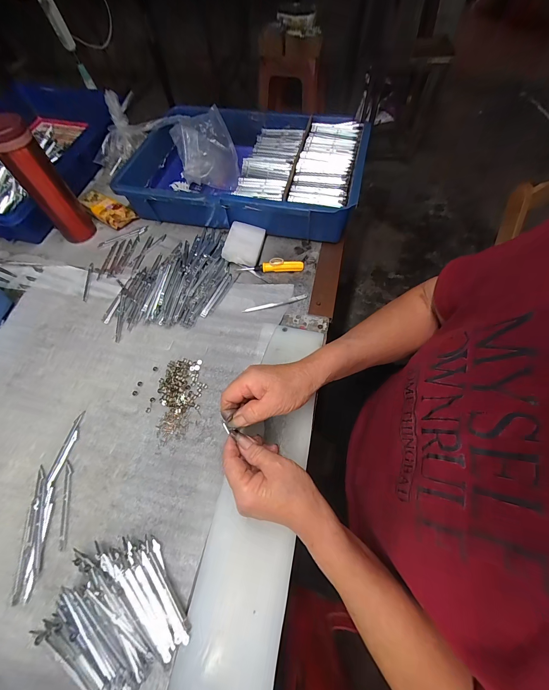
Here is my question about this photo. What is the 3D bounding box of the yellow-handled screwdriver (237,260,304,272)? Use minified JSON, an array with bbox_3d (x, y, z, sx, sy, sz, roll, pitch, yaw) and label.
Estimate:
[{"bbox_3d":[-0.006,-0.135,0.483,0.111,0.017,0.013,-2,62,0],"label":"yellow-handled screwdriver"}]

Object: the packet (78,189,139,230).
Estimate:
[{"bbox_3d":[-0.333,-0.267,0.551,0.113,0.037,0.050,27,66,15],"label":"packet"}]

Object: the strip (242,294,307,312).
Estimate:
[{"bbox_3d":[0.001,-0.068,0.451,0.106,0.004,0.013,-12,63,-5],"label":"strip"}]

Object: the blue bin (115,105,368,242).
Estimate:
[{"bbox_3d":[-0.061,-0.346,0.556,0.445,0.098,0.276,10,63,6],"label":"blue bin"}]

